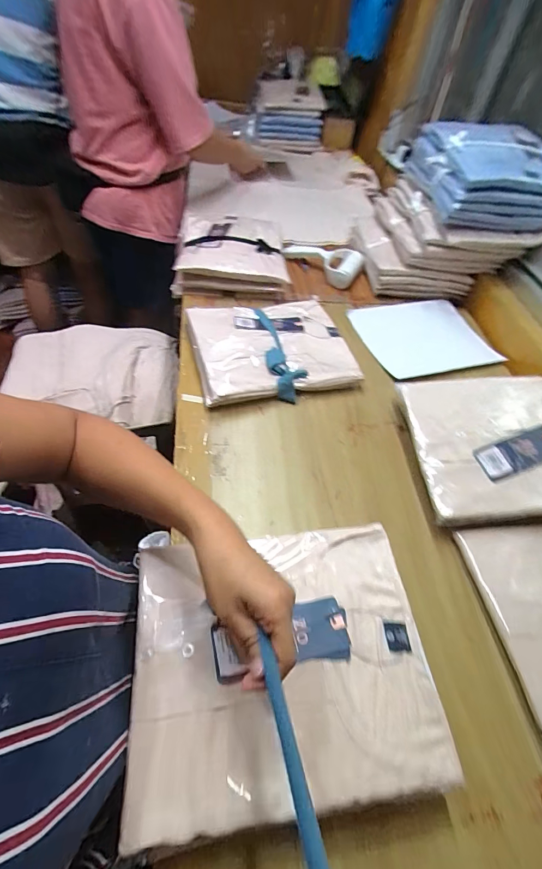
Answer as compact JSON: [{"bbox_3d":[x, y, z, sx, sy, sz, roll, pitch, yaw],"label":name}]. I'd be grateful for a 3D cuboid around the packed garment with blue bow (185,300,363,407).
[{"bbox_3d":[0.001,-0.150,0.617,0.258,0.051,0.217,-10,54,-13],"label":"packed garment with blue bow"}]

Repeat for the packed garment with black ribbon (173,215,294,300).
[{"bbox_3d":[-0.085,-0.373,0.752,0.213,0.061,0.204,-1,53,-7],"label":"packed garment with black ribbon"}]

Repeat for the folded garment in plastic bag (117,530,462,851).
[{"bbox_3d":[0.014,0.188,0.320,0.252,0.021,0.205,-3,53,-8],"label":"folded garment in plastic bag"}]

